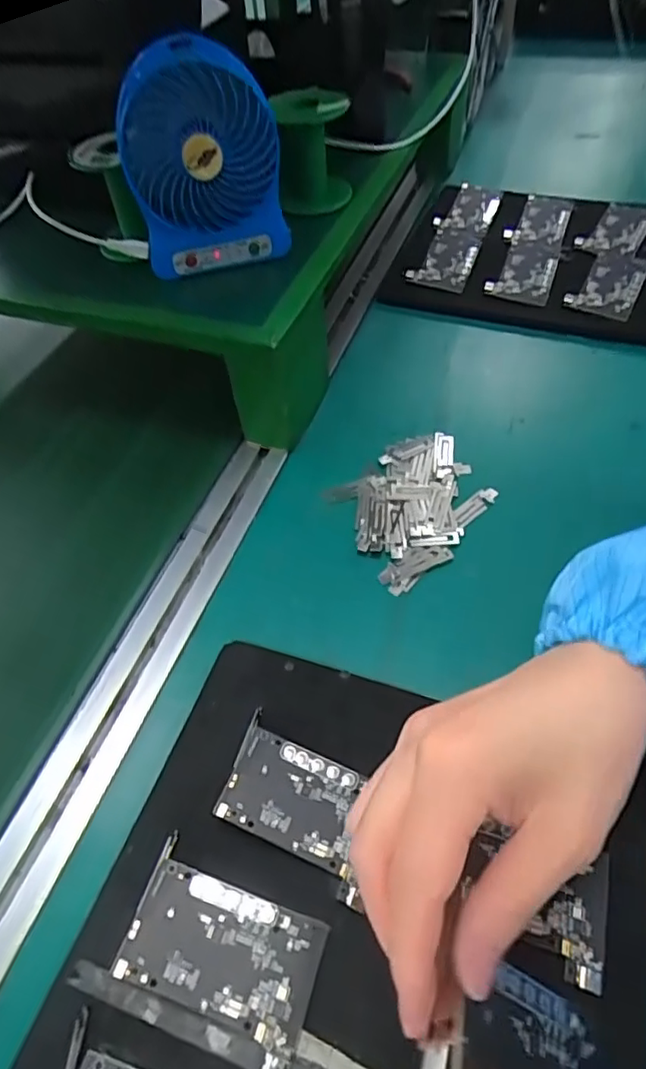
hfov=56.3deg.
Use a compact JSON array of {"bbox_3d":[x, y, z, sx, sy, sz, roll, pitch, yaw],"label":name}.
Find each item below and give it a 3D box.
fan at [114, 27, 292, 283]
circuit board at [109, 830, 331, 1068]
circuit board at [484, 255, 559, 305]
[{"bbox_3d":[-0.081,-0.250,0.414,0.101,0.139,0.030,-2,53,5],"label":"fan"},{"bbox_3d":[-0.046,0.188,0.271,0.085,0.012,0.054,14,56,16],"label":"circuit board"},{"bbox_3d":[0.199,-0.258,0.606,0.059,0.017,0.077,15,56,16],"label":"circuit board"}]

